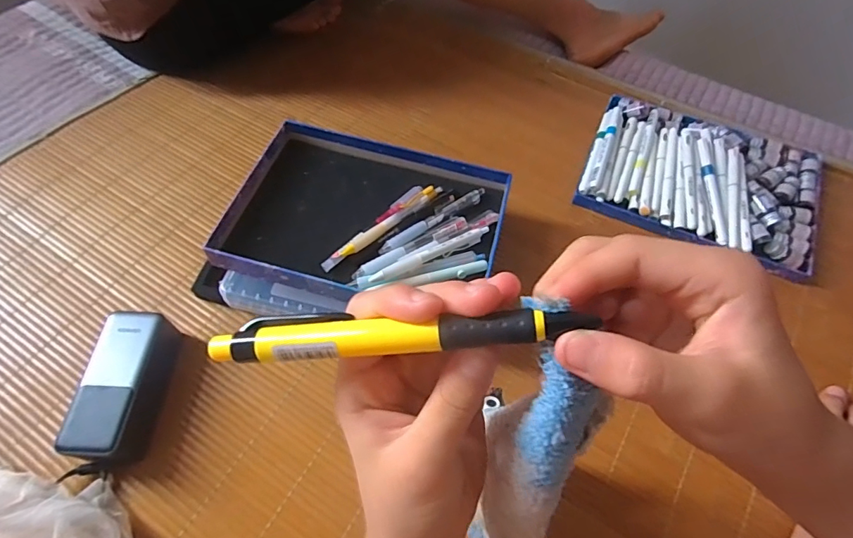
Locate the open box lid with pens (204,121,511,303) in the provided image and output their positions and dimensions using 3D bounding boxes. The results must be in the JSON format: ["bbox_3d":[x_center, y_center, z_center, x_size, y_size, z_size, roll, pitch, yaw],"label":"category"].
[{"bbox_3d":[-0.057,-0.057,0.485,0.268,0.037,0.197,14,59,5],"label":"open box lid with pens"}]

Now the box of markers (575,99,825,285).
[{"bbox_3d":[0.349,-0.119,0.589,0.275,0.043,0.197,21,60,10],"label":"box of markers"}]

